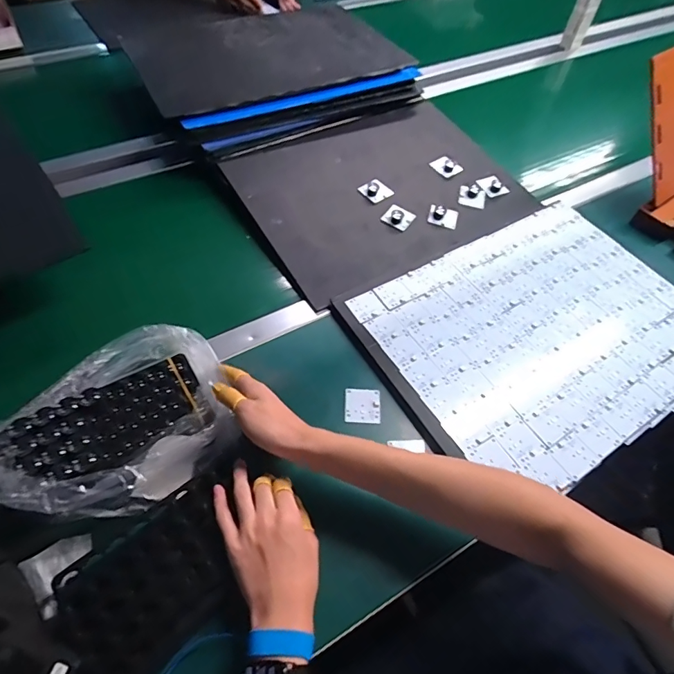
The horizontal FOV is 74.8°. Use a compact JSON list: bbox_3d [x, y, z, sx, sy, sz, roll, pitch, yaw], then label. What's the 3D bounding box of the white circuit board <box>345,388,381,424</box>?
[{"bbox_3d":[0.034,0.090,0.582,0.047,0.009,0.048,3,55,-2],"label":"white circuit board"}]

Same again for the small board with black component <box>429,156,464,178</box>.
[{"bbox_3d":[0.215,-0.337,0.861,0.045,0.012,0.057,-31,63,-22],"label":"small board with black component"}]

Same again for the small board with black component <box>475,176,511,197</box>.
[{"bbox_3d":[0.297,-0.290,0.836,0.050,0.014,0.047,-17,58,-14],"label":"small board with black component"}]

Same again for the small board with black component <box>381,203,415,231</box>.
[{"bbox_3d":[0.110,-0.214,0.778,0.050,0.011,0.049,31,60,17],"label":"small board with black component"}]

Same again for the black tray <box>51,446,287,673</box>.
[{"bbox_3d":[-0.145,0.215,0.438,0.225,0.022,0.118,-34,65,-24],"label":"black tray"}]

